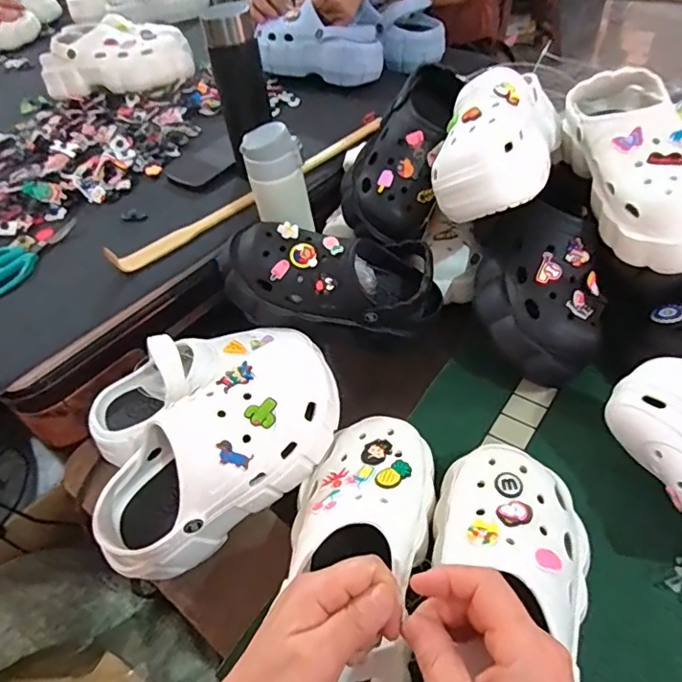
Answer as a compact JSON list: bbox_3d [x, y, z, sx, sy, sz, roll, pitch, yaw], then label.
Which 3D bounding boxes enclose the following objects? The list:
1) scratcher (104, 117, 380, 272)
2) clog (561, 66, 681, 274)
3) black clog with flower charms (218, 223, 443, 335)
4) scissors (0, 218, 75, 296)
[{"bbox_3d":[-0.105,-0.207,0.717,0.437,0.023,0.030,-37,54,-24],"label":"scratcher"},{"bbox_3d":[0.307,-0.185,0.552,0.096,0.093,0.246,-8,47,0],"label":"clog"},{"bbox_3d":[-0.012,-0.074,0.603,0.234,0.085,0.086,7,47,-8],"label":"black clog with flower charms"},{"bbox_3d":[-0.401,-0.109,0.675,0.084,0.013,0.148,31,56,27],"label":"scissors"}]

